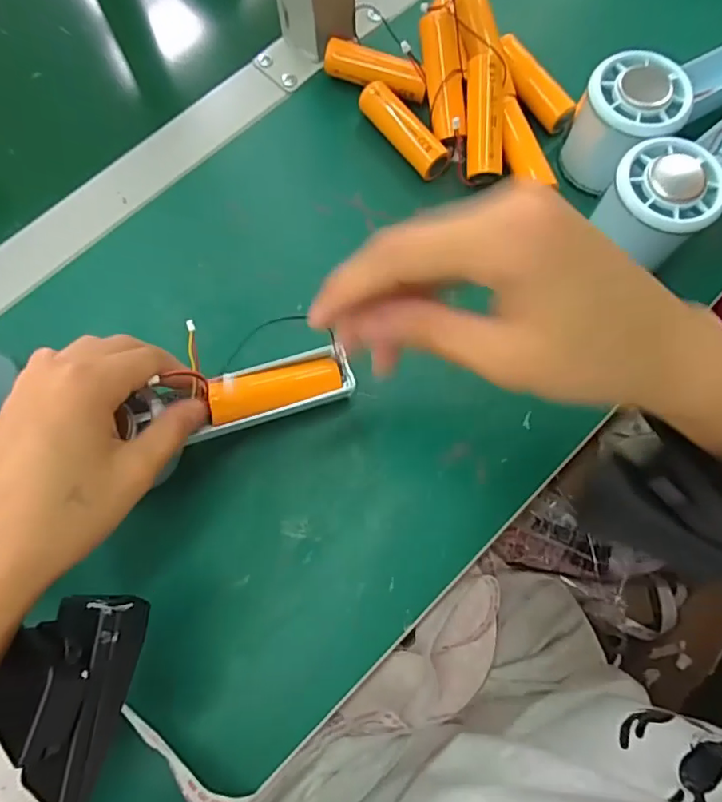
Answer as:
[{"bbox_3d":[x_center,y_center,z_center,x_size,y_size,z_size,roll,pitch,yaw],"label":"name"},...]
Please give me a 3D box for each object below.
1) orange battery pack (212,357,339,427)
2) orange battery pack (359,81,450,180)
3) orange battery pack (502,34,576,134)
[{"bbox_3d":[-0.044,-0.007,0.273,0.068,0.014,0.018,-16,76,-19],"label":"orange battery pack"},{"bbox_3d":[0.026,-0.175,0.340,0.018,0.023,0.073,-40,77,-11],"label":"orange battery pack"},{"bbox_3d":[0.114,-0.212,0.347,0.018,0.016,0.070,-36,91,-9],"label":"orange battery pack"}]

